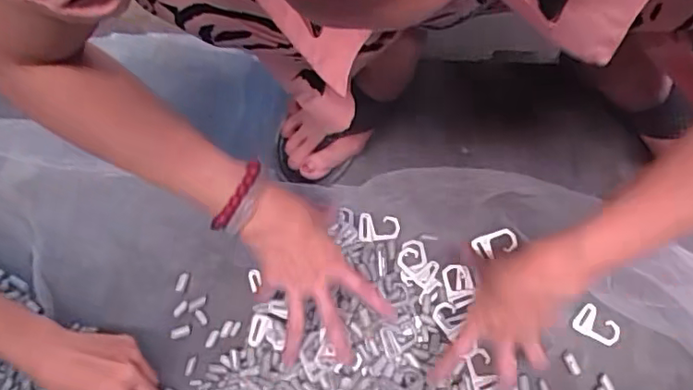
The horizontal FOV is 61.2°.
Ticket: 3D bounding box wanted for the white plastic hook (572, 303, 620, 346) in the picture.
[{"bbox_3d":[0.247,0.130,0.577,0.043,0.006,0.029,36,74,13],"label":"white plastic hook"}]

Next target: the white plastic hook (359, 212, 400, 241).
[{"bbox_3d":[0.033,0.035,0.602,0.041,0.006,0.028,8,100,10],"label":"white plastic hook"}]

